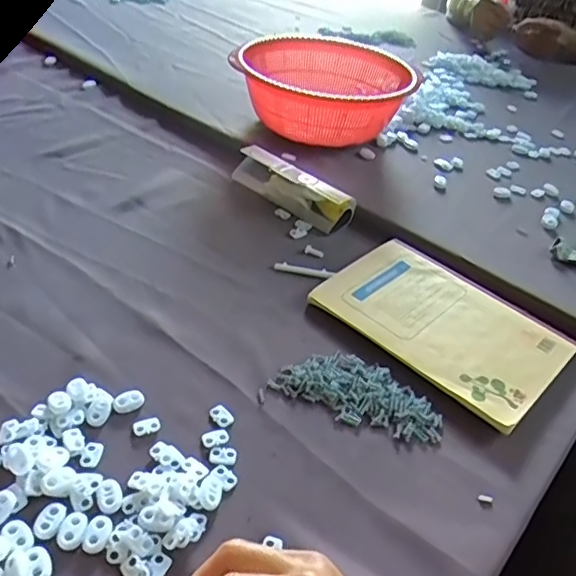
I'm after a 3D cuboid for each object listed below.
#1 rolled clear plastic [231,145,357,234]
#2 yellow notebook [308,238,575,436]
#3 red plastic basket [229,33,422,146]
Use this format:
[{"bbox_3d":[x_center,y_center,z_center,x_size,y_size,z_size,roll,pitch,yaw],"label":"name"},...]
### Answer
[{"bbox_3d":[0.004,-0.116,0.670,0.149,0.037,0.036,33,46,28],"label":"rolled clear plastic"},{"bbox_3d":[0.142,0.028,0.532,0.200,0.015,0.145,34,46,29],"label":"yellow notebook"},{"bbox_3d":[0.043,-0.254,0.781,0.218,0.097,0.219,17,40,12],"label":"red plastic basket"}]

